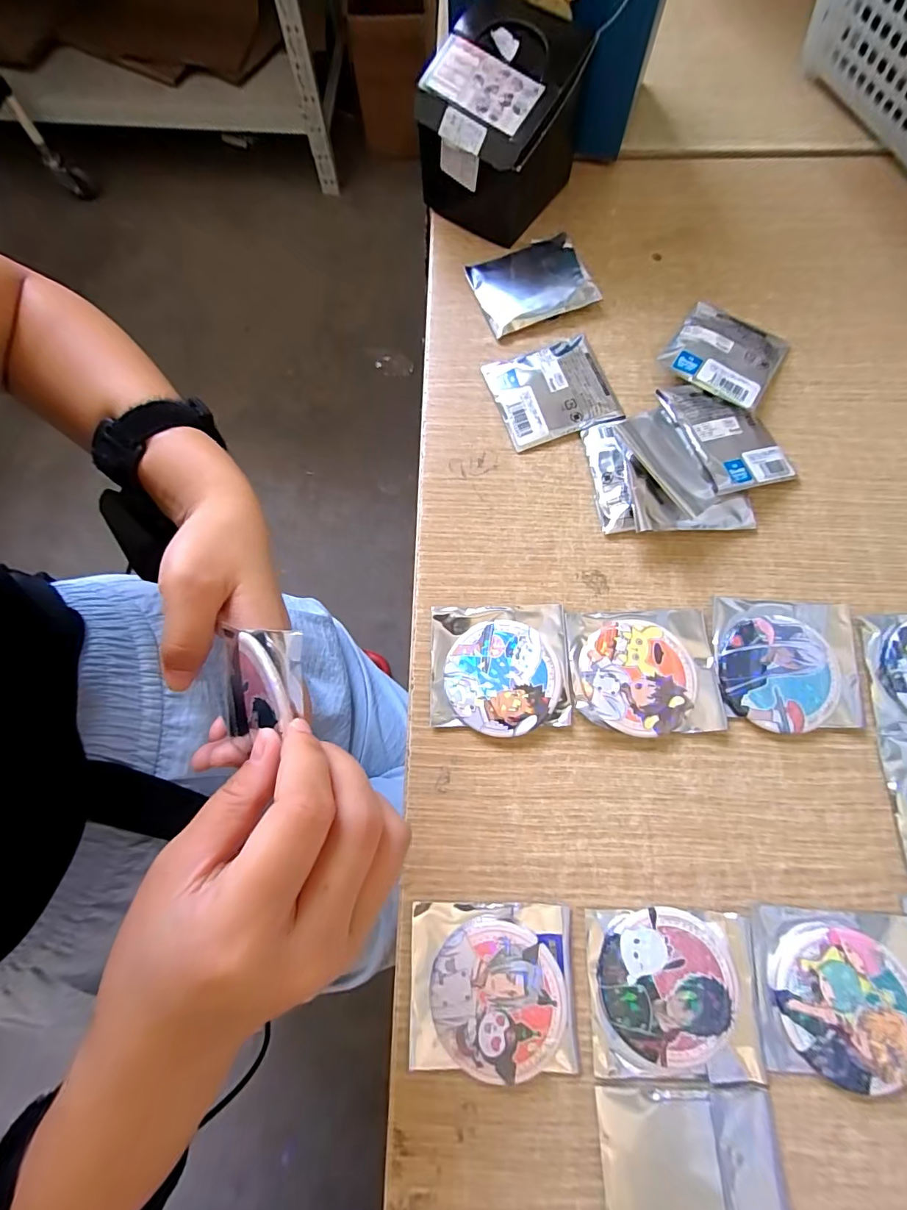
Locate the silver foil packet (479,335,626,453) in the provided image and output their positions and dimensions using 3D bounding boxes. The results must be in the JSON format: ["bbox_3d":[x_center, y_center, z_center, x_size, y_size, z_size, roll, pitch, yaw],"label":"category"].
[{"bbox_3d":[0.065,-0.141,0.305,0.073,0.009,0.068,-18,76,-4],"label":"silver foil packet"}]

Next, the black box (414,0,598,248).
[{"bbox_3d":[0.034,-0.327,0.315,0.087,0.078,0.100,31,78,8],"label":"black box"}]

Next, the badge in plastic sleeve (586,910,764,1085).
[{"bbox_3d":[0.105,0.185,0.219,0.076,0.008,0.070,-1,76,0],"label":"badge in plastic sleeve"}]

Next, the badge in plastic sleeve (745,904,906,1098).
[{"bbox_3d":[0.185,0.185,0.217,0.082,0.007,0.070,2,76,1],"label":"badge in plastic sleeve"}]

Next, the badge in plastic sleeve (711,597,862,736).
[{"bbox_3d":[0.187,0.033,0.258,0.079,0.008,0.073,5,76,2],"label":"badge in plastic sleeve"}]

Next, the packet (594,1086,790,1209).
[{"bbox_3d":[0.107,0.256,0.201,0.079,0.008,0.072,-2,76,0],"label":"packet"}]

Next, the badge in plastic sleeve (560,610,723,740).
[{"bbox_3d":[0.106,0.037,0.258,0.079,0.009,0.069,-2,76,0],"label":"badge in plastic sleeve"}]

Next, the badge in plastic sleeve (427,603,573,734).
[{"bbox_3d":[0.026,0.035,0.260,0.076,0.009,0.071,-1,76,0],"label":"badge in plastic sleeve"}]

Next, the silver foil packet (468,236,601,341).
[{"bbox_3d":[0.055,-0.230,0.327,0.077,0.009,0.068,-19,76,-4],"label":"silver foil packet"}]

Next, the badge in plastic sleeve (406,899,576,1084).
[{"bbox_3d":[0.018,0.183,0.221,0.077,0.008,0.068,1,76,1],"label":"badge in plastic sleeve"}]

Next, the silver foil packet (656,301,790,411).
[{"bbox_3d":[0.179,-0.165,0.306,0.067,0.015,0.073,34,78,8],"label":"silver foil packet"}]

